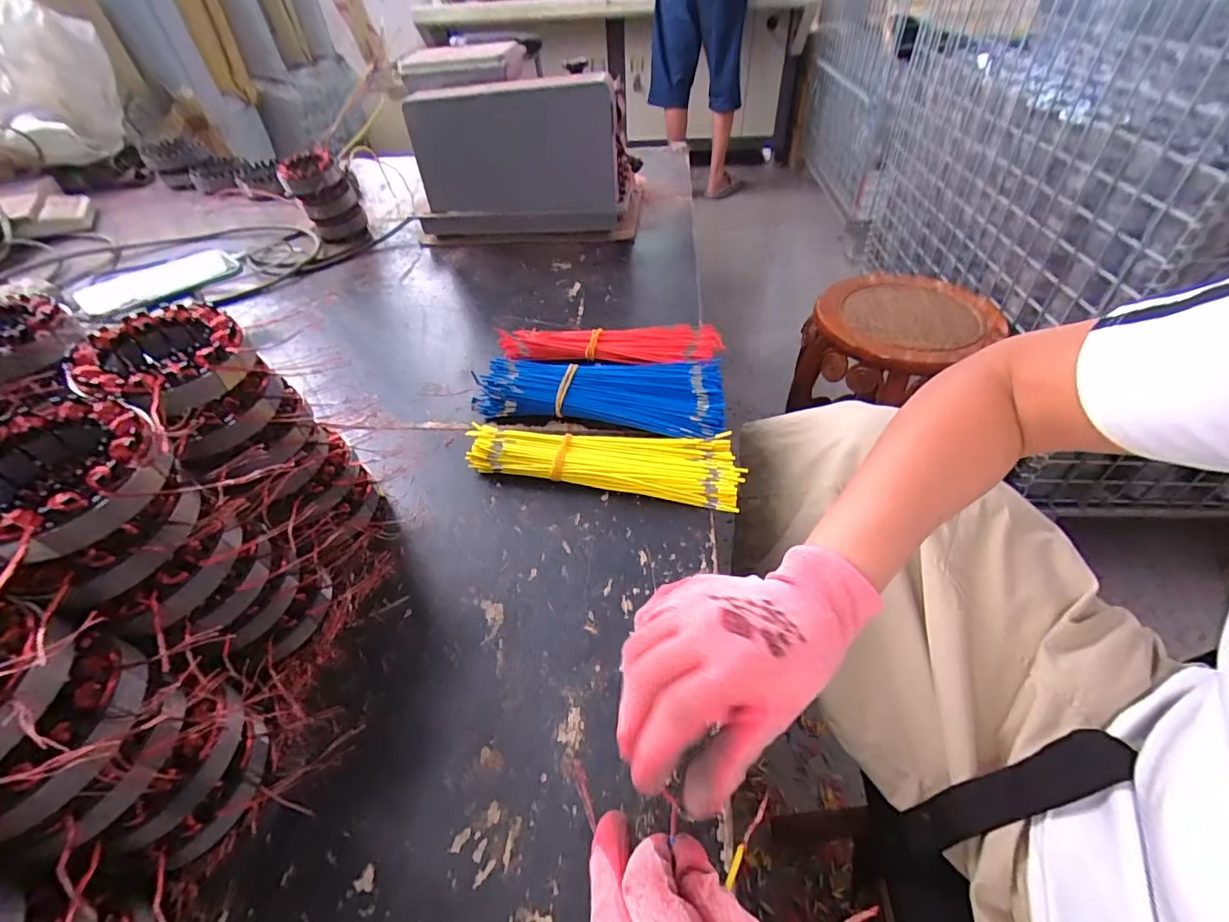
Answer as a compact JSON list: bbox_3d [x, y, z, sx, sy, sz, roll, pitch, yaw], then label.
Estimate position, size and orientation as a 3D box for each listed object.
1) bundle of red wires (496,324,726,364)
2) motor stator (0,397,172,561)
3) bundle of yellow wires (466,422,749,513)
[{"bbox_3d":[-0.005,-0.132,0.601,0.246,0.026,0.051,1,45,5],"label":"bundle of red wires"},{"bbox_3d":[-0.269,0.008,0.256,0.094,0.029,0.085,25,52,26],"label":"motor stator"},{"bbox_3d":[-0.009,-0.005,0.478,0.242,0.025,0.071,8,46,11],"label":"bundle of yellow wires"}]

